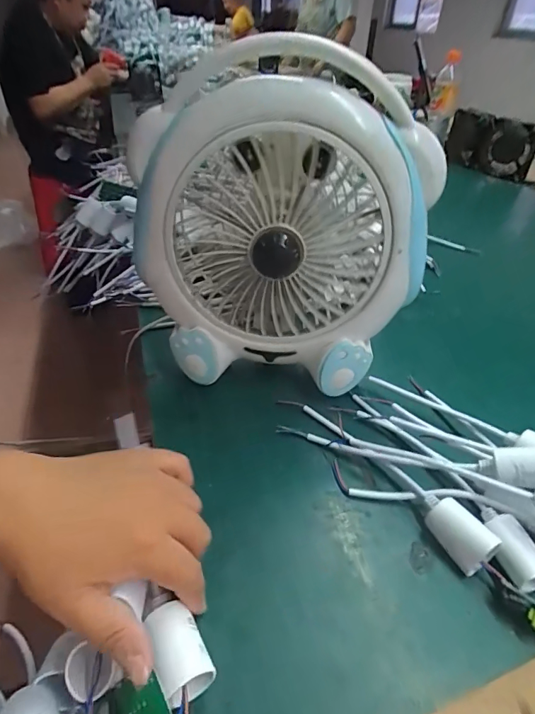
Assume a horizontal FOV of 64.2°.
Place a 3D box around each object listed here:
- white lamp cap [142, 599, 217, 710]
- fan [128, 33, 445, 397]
[{"bbox_3d":[-0.049,0.162,0.235,0.027,0.025,0.044,-18,43,-25],"label":"white lamp cap"},{"bbox_3d":[0.010,-0.097,0.375,0.246,0.265,0.097,5,38,3],"label":"fan"}]

